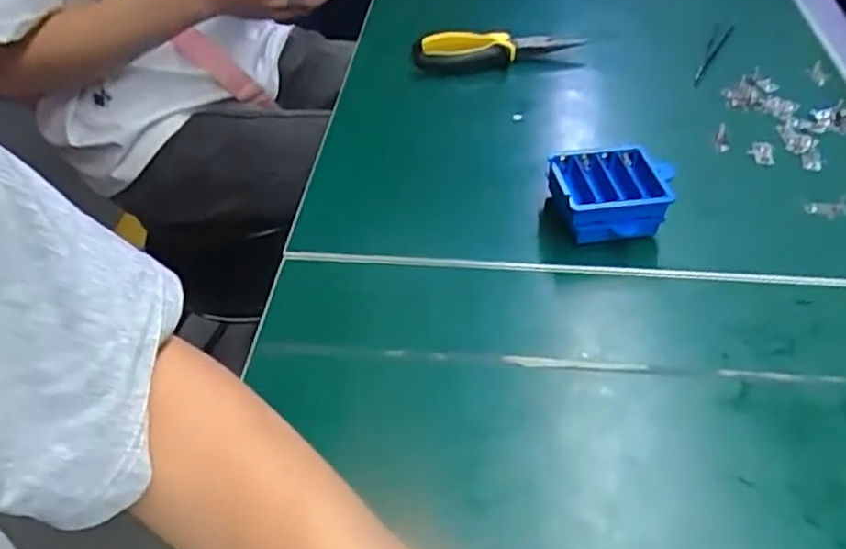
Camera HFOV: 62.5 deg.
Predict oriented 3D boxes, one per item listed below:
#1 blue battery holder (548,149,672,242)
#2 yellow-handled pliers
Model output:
[{"bbox_3d":[0.129,-0.057,0.485,0.079,0.034,0.070,-6,45,-5],"label":"blue battery holder"},{"bbox_3d":[0.070,-0.210,0.660,0.159,0.029,0.043,2,45,3],"label":"yellow-handled pliers"}]

